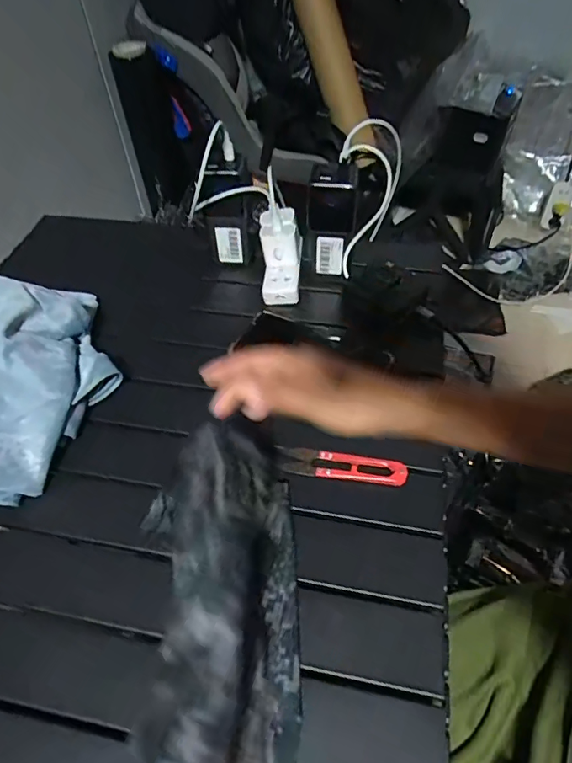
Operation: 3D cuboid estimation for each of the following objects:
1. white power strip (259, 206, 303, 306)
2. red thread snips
[{"bbox_3d":[-0.006,-0.151,0.577,0.047,0.028,0.114,-2,92,1],"label":"white power strip"},{"bbox_3d":[0.050,0.076,0.434,0.116,0.007,0.027,7,52,8],"label":"red thread snips"}]

